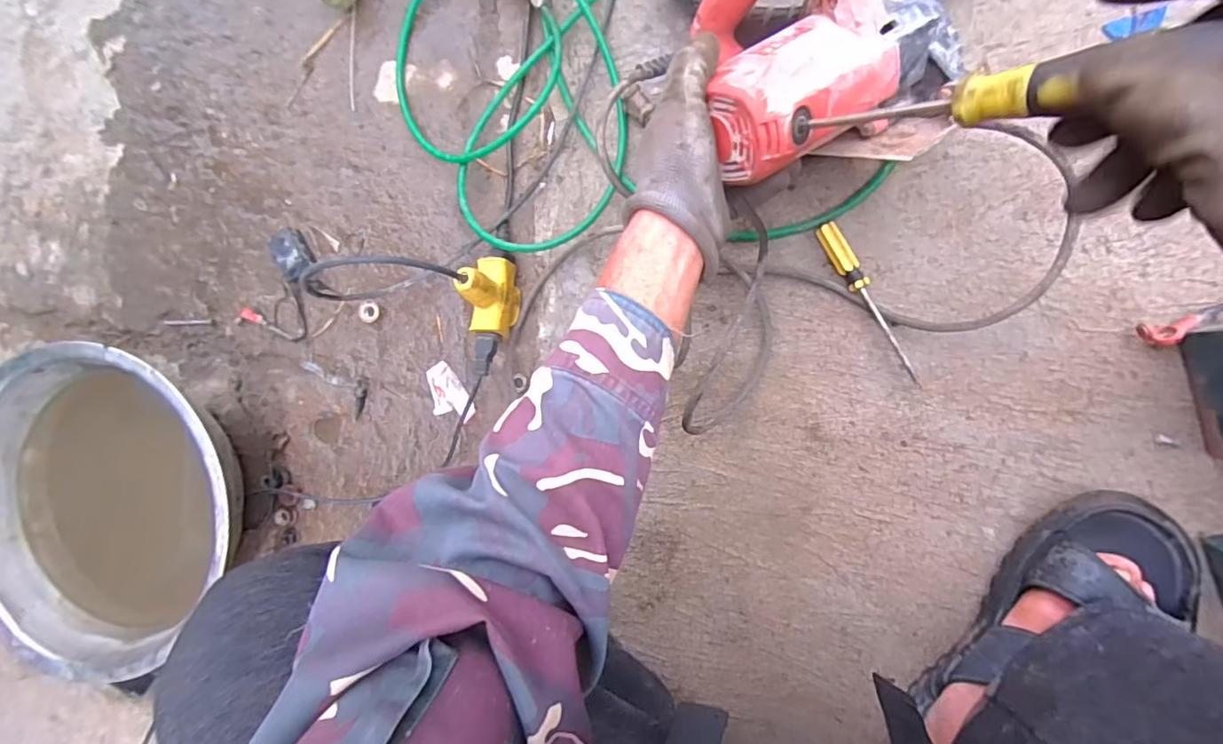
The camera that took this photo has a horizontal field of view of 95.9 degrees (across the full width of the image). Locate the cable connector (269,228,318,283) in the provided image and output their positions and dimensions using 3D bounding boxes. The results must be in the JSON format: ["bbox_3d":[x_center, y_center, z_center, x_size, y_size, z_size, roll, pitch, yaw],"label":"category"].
[{"bbox_3d":[-0.387,-0.143,0.671,0.040,0.026,0.061,-32,91,8],"label":"cable connector"}]

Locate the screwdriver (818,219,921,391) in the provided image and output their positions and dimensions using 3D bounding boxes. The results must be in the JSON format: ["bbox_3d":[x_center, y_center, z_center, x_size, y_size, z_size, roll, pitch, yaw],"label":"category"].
[{"bbox_3d":[0.232,-0.063,0.493,0.020,0.019,0.161,-29,90,9],"label":"screwdriver"}]

